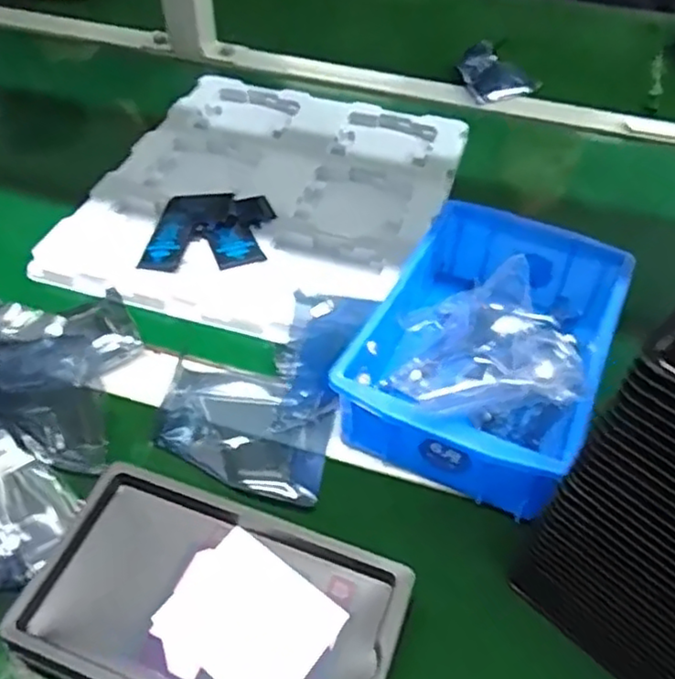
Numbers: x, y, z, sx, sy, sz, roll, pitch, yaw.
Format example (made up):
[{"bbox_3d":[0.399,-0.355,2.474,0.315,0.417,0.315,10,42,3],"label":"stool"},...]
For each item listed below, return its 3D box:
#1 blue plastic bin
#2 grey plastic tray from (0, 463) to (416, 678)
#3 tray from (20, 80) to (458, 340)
[{"bbox_3d":[0.092,-0.002,0.415,0.132,0.059,0.203,25,52,19],"label":"blue plastic bin"},{"bbox_3d":[-0.055,0.131,0.306,0.161,0.046,0.098,17,50,13],"label":"grey plastic tray"},{"bbox_3d":[-0.052,-0.131,0.560,0.269,0.021,0.311,15,49,10],"label":"tray"}]

